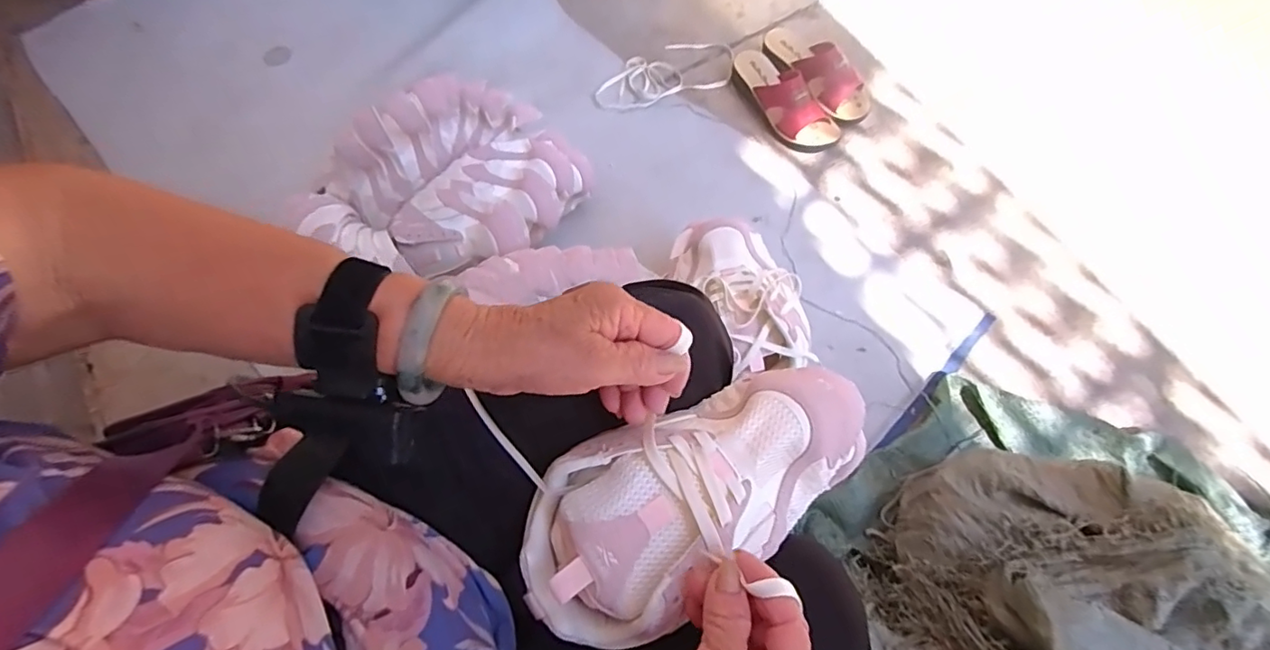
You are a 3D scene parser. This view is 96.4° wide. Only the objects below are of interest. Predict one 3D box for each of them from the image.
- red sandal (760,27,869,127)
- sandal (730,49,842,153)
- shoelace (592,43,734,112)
[{"bbox_3d":[0.304,-0.430,0.964,0.225,0.077,0.081,42,75,15],"label":"red sandal"},{"bbox_3d":[0.245,-0.384,0.946,0.097,0.077,0.230,-40,74,-13],"label":"sandal"},{"bbox_3d":[0.054,-0.447,1.006,0.260,0.009,0.107,-16,70,-7],"label":"shoelace"}]

